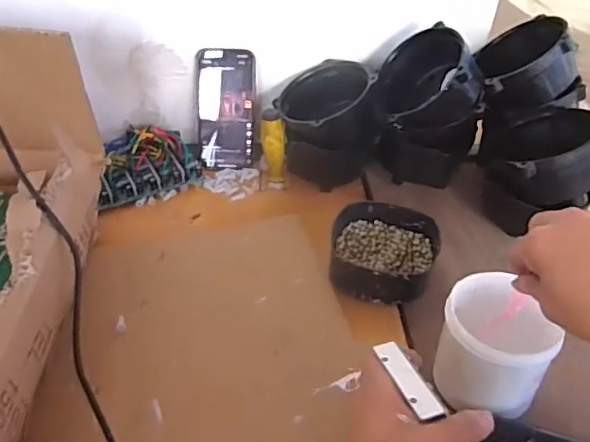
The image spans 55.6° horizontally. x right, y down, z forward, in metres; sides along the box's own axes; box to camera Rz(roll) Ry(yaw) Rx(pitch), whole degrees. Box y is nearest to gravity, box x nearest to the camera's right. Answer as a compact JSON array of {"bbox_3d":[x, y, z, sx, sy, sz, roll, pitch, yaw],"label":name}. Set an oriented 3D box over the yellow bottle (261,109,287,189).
[{"bbox_3d":[-0.029,-0.096,0.753,0.032,0.105,0.026,4,39,2],"label":"yellow bottle"}]

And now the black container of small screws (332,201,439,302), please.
[{"bbox_3d":[0.098,0.036,0.636,0.119,0.042,0.126,12,40,11],"label":"black container of small screws"}]

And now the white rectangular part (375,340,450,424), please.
[{"bbox_3d":[0.084,0.116,0.417,0.019,0.004,0.078,-9,27,-14],"label":"white rectangular part"}]

